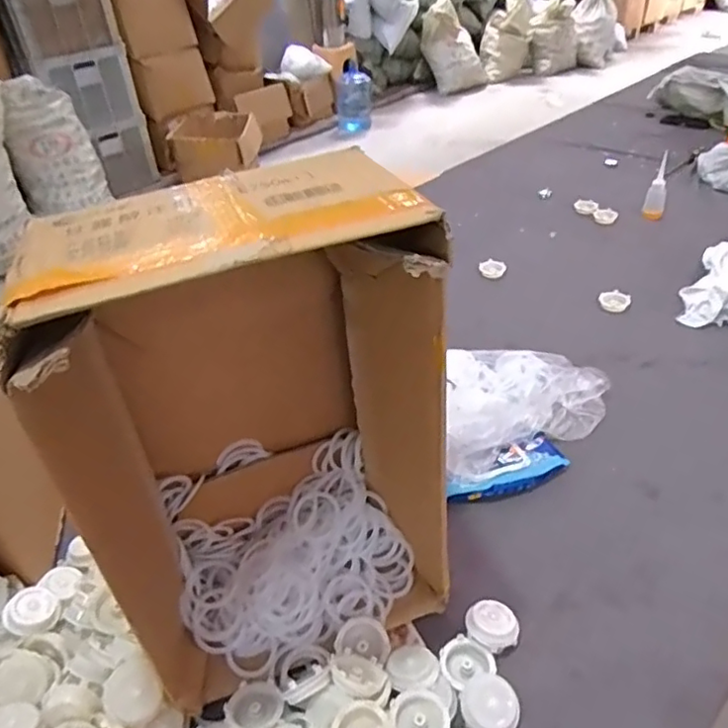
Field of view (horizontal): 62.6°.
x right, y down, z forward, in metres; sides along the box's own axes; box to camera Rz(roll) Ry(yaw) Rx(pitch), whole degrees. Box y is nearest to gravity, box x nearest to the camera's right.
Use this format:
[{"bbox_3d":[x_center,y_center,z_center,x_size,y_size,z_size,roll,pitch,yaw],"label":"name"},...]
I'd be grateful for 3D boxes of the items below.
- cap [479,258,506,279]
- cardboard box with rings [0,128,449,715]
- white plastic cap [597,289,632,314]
[{"bbox_3d":[0.290,-0.215,1.350,0.052,0.020,0.050,-3,37,2],"label":"cap"},{"bbox_3d":[-0.117,0.076,0.624,0.339,0.499,0.248,-17,39,-15],"label":"cardboard box with rings"},{"bbox_3d":[0.509,-0.129,1.217,0.061,0.023,0.061,11,40,21],"label":"white plastic cap"}]

